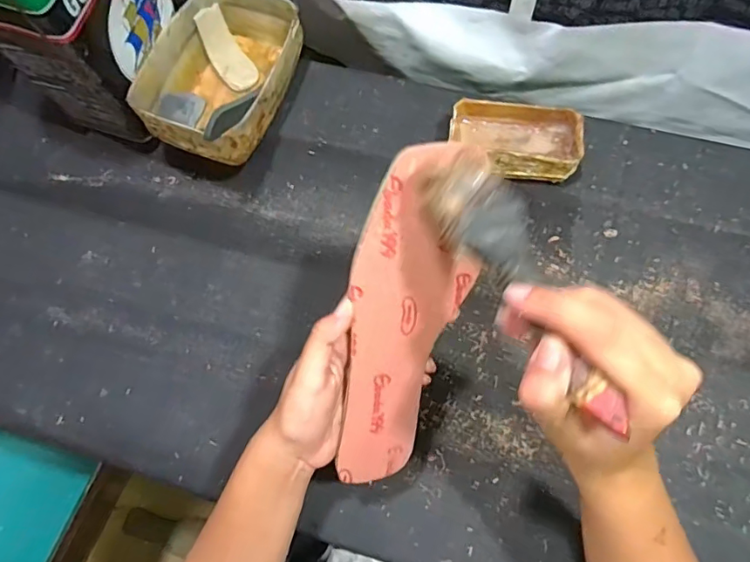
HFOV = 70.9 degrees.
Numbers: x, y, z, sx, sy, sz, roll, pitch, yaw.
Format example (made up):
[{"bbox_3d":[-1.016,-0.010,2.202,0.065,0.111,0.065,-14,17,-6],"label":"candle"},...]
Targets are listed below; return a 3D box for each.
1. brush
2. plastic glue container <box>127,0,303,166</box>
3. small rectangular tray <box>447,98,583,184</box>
[{"bbox_3d":[0.067,-0.001,0.243,0.039,0.010,0.147,-24,64,-6],"label":"brush"},{"bbox_3d":[-0.155,-0.216,0.556,0.126,0.087,0.195,20,72,9],"label":"plastic glue container"},{"bbox_3d":[0.139,-0.141,0.535,0.126,0.045,0.077,3,70,4],"label":"small rectangular tray"}]

